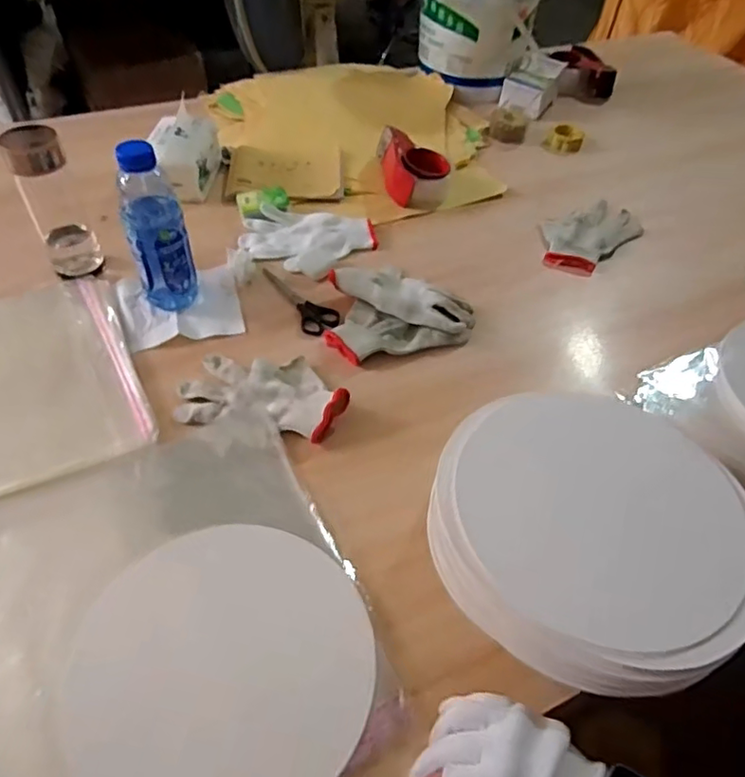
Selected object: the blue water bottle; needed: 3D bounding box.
[{"bbox_3d":[-0.261,-0.192,0.715,0.064,0.201,0.069,-15,51,-17],"label":"blue water bottle"}]

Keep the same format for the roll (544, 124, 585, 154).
[{"bbox_3d":[0.371,-0.481,1.136,0.066,0.028,0.065,2,49,-2],"label":"roll"}]

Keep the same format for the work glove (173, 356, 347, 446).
[{"bbox_3d":[-0.121,0.002,0.667,0.184,0.034,0.102,9,49,3],"label":"work glove"}]

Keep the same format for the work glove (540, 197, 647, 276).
[{"bbox_3d":[0.331,-0.241,0.932,0.214,0.020,0.117,-35,60,-30],"label":"work glove"}]

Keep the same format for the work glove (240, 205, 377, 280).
[{"bbox_3d":[-0.094,-0.217,0.870,0.193,0.019,0.138,2,49,-2],"label":"work glove"}]

